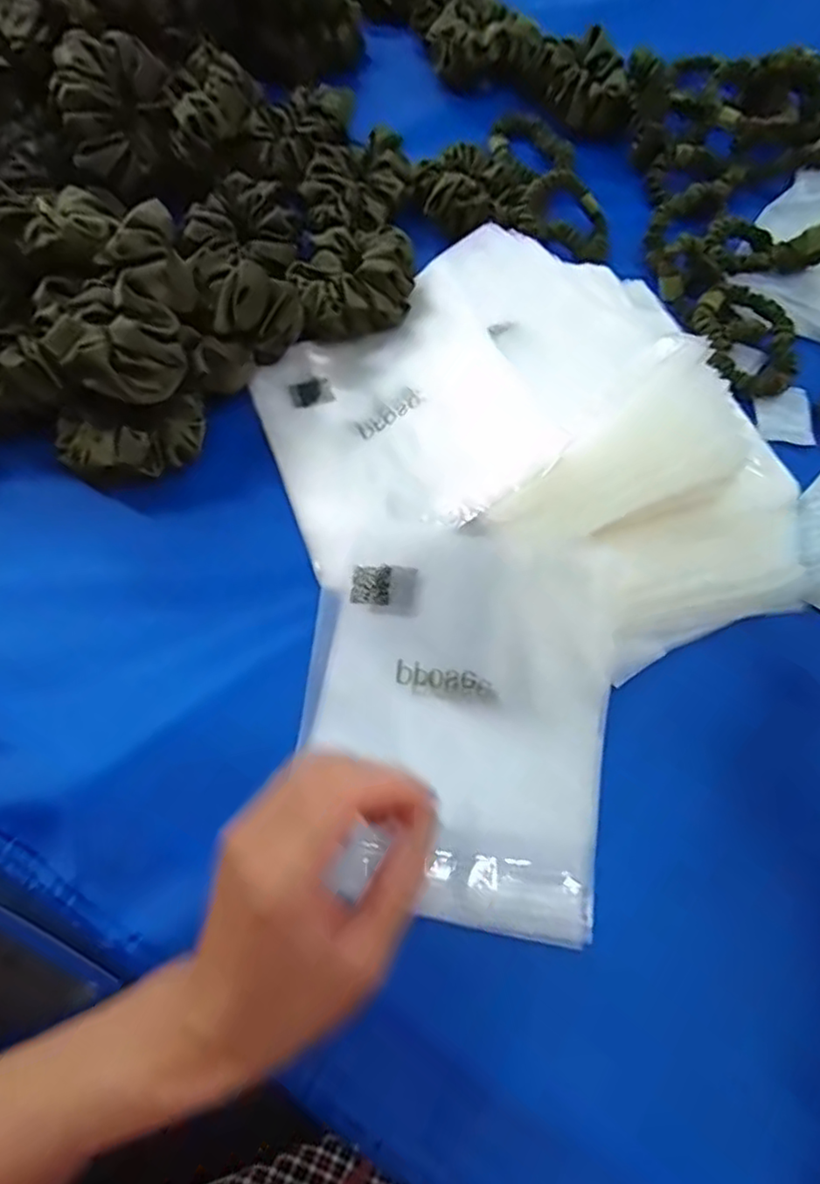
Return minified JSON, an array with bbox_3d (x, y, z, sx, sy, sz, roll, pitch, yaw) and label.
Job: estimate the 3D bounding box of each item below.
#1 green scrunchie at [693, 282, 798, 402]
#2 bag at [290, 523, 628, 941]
[{"bbox_3d":[0.208,-0.161,0.414,0.060,0.021,0.075,9,67,4],"label":"green scrunchie"},{"bbox_3d":[0.022,0.058,0.325,0.148,0.014,0.179,8,75,11],"label":"bag"}]

